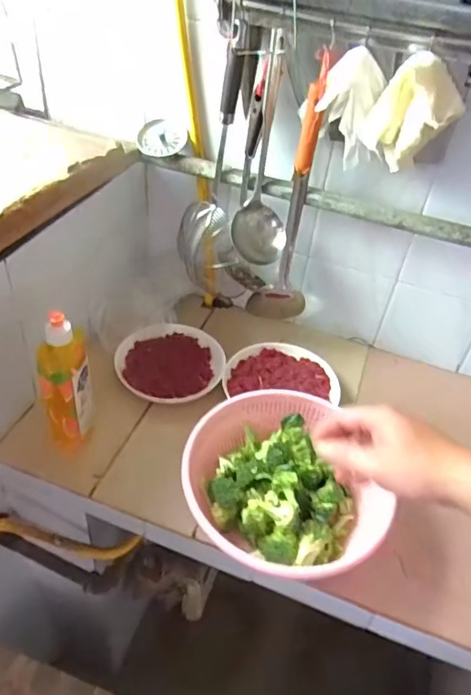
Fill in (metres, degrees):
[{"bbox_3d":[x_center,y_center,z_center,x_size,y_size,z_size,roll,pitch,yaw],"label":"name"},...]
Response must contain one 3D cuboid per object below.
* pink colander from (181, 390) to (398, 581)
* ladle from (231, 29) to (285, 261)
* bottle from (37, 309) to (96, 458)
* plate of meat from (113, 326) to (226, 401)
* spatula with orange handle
[{"bbox_3d":[0.070,0.169,0.654,0.260,0.078,0.223,9,42,2],"label":"pink colander"},{"bbox_3d":[0.047,-0.254,0.709,0.074,0.285,0.063,12,42,5],"label":"ladle"},{"bbox_3d":[-0.213,0.043,0.657,0.060,0.196,0.055,-11,45,-20],"label":"bottle"},{"bbox_3d":[-0.098,0.023,0.833,0.165,0.031,0.151,4,42,-4],"label":"plate of meat"},{"bbox_3d":[0.083,-0.196,0.774,0.080,0.422,0.050,-13,46,-21],"label":"spatula with orange handle"}]

